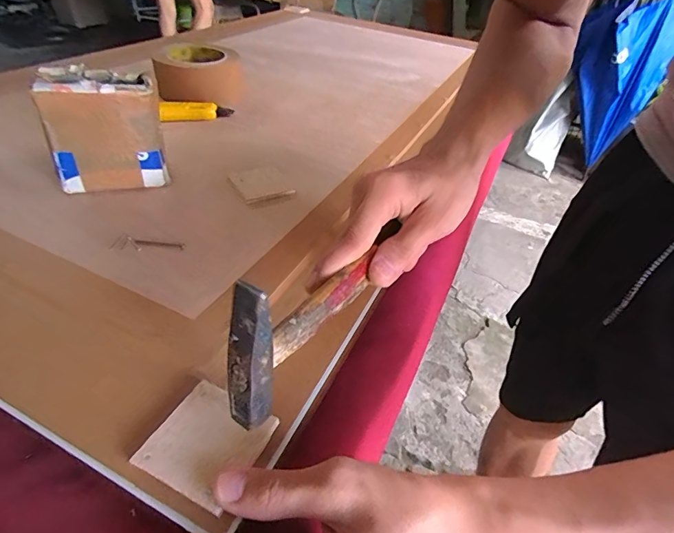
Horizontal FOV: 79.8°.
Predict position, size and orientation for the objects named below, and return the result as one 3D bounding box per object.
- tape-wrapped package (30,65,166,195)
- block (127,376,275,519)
[{"bbox_3d":[-0.201,-0.118,0.356,0.087,0.098,0.056,-12,43,-18],"label":"tape-wrapped package"},{"bbox_3d":[-0.065,0.087,0.202,0.050,0.009,0.050,18,44,18],"label":"block"}]

